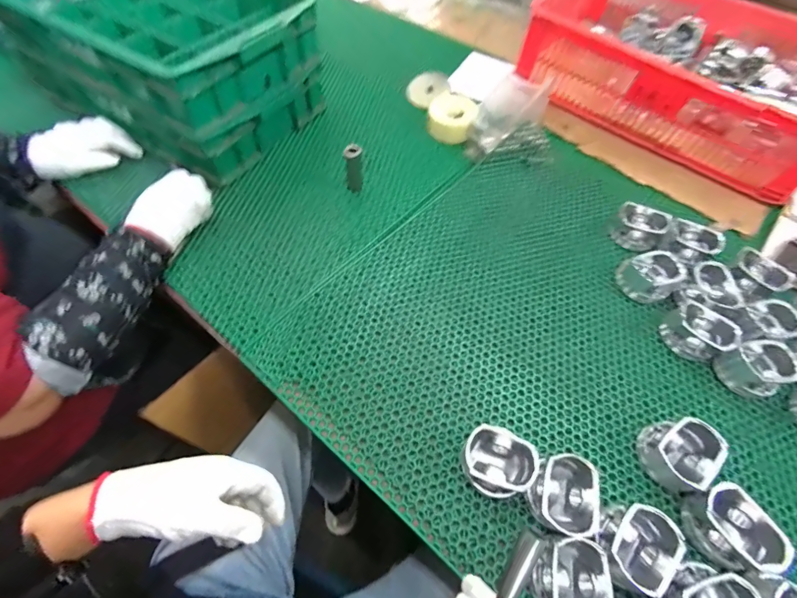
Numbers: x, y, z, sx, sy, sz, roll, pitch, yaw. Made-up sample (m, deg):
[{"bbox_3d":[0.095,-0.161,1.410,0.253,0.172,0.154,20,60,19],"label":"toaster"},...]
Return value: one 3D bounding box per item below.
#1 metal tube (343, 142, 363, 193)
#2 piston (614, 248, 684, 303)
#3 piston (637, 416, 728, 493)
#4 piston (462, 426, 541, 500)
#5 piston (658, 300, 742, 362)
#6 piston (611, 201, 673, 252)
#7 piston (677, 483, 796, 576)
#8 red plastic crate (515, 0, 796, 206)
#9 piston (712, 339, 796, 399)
[{"bbox_3d":[-0.077,-0.223,0.631,0.029,0.083,0.030,-7,59,-7],"label":"metal tube"},{"bbox_3d":[0.390,-0.036,0.565,0.065,0.052,0.065,-24,63,-17],"label":"piston"},{"bbox_3d":[0.328,0.177,0.423,0.066,0.056,0.073,26,61,12],"label":"piston"},{"bbox_3d":[0.114,0.184,0.410,0.083,0.052,0.062,23,60,11],"label":"piston"},{"bbox_3d":[0.420,0.047,0.514,0.065,0.051,0.077,-22,62,-16],"label":"piston"},{"bbox_3d":[0.406,-0.122,0.615,0.071,0.048,0.071,2,57,-2],"label":"piston"},{"bbox_3d":[0.353,0.245,0.388,0.065,0.053,0.076,-8,60,-8],"label":"piston"},{"bbox_3d":[0.615,-0.503,0.795,0.623,0.151,0.465,33,63,16],"label":"red plastic crate"},{"bbox_3d":[0.474,0.094,0.482,0.067,0.058,0.063,1,59,-2],"label":"piston"}]

